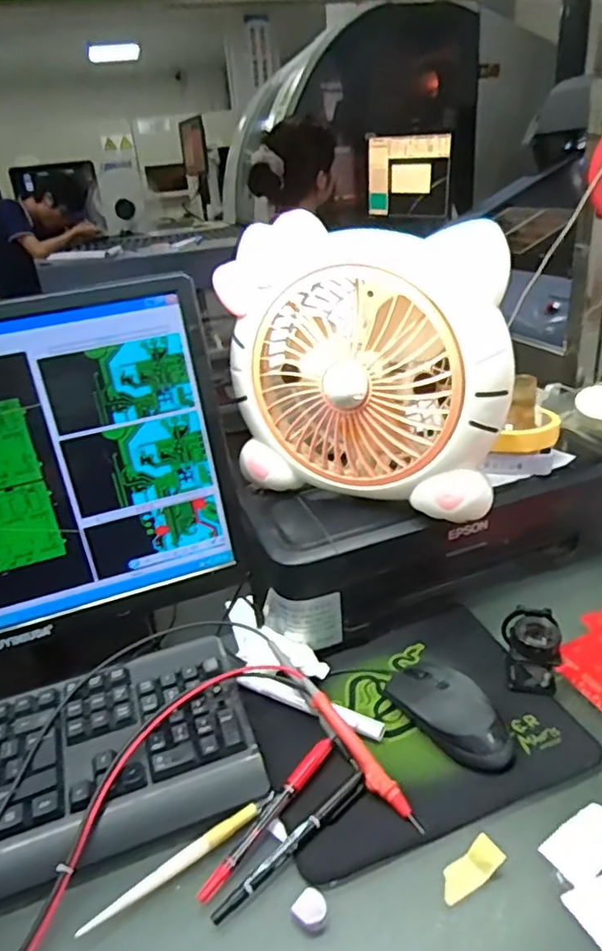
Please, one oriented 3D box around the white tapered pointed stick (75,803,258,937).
[{"bbox_3d":[-0.089,0.272,0.422,0.133,0.007,0.012,-21,30,-27],"label":"white tapered pointed stick"}]

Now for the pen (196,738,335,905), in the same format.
[{"bbox_3d":[-0.023,0.247,0.445,0.012,0.010,0.141,16,35,37],"label":"pen"}]

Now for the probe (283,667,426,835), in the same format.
[{"bbox_3d":[0.036,0.210,0.479,0.016,0.010,0.158,-22,45,-29],"label":"probe"}]

